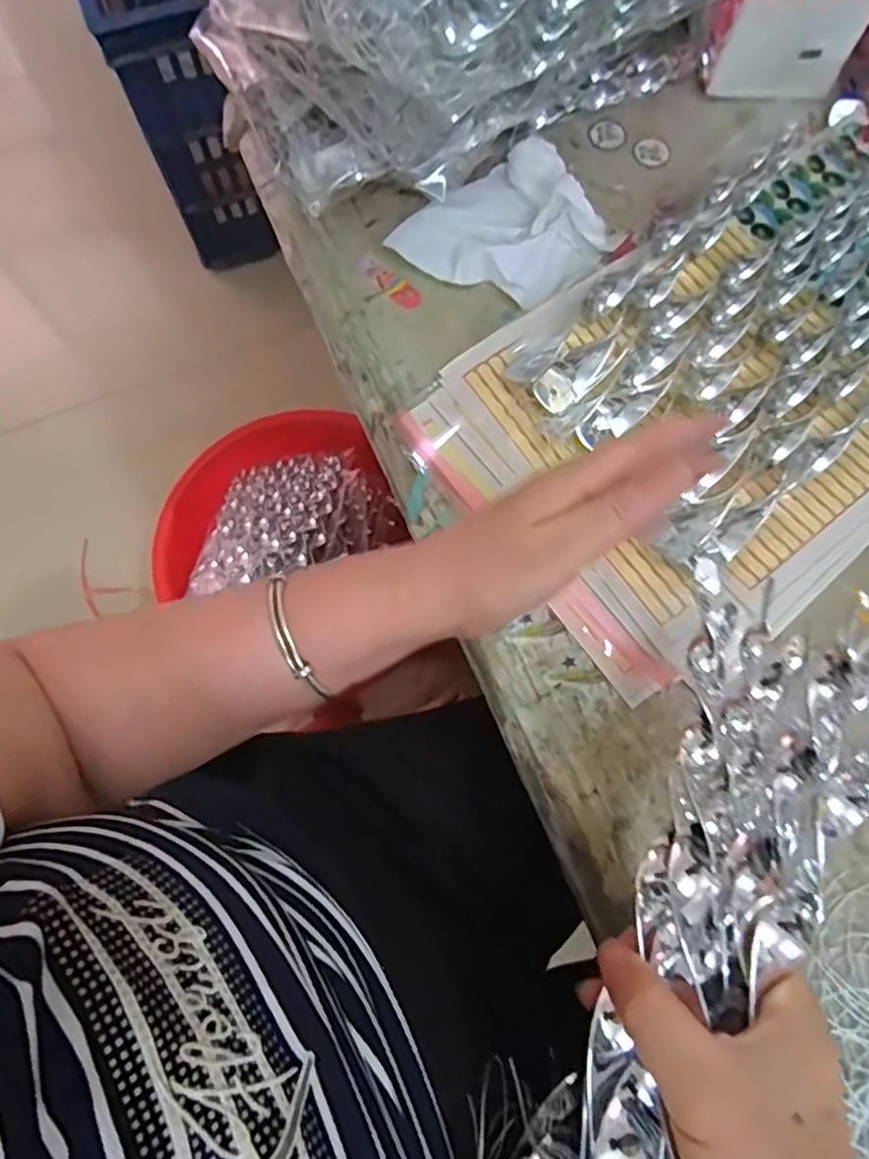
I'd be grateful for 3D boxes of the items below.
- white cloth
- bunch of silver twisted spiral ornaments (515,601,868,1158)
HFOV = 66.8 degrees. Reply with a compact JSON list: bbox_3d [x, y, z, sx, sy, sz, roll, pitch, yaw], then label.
[{"bbox_3d":[0.050,-0.231,0.424,0.125,0.028,0.114,-40,78,-9],"label":"white cloth"},{"bbox_3d":[0.101,0.135,0.246,0.076,0.065,0.311,25,84,8],"label":"bunch of silver twisted spiral ornaments"}]

